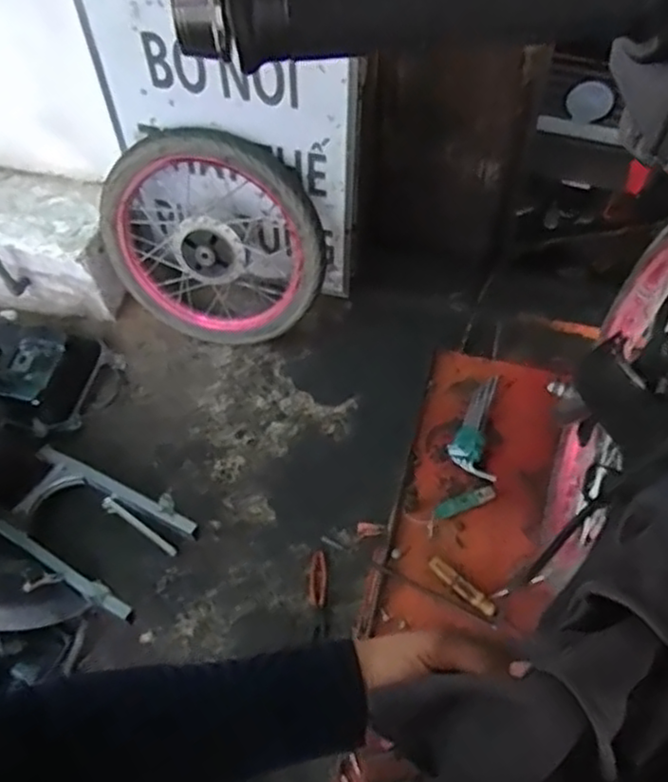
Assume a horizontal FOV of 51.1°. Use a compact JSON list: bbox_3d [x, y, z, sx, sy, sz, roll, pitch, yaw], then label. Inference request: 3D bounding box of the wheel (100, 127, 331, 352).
[{"bbox_3d":[-0.279,-0.368,1.687,0.522,0.539,0.145,-6,38,20],"label":"wheel"}]

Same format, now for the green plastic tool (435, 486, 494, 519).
[{"bbox_3d":[0.216,0.184,1.155,0.105,0.006,0.026,-20,62,-11],"label":"green plastic tool"}]

